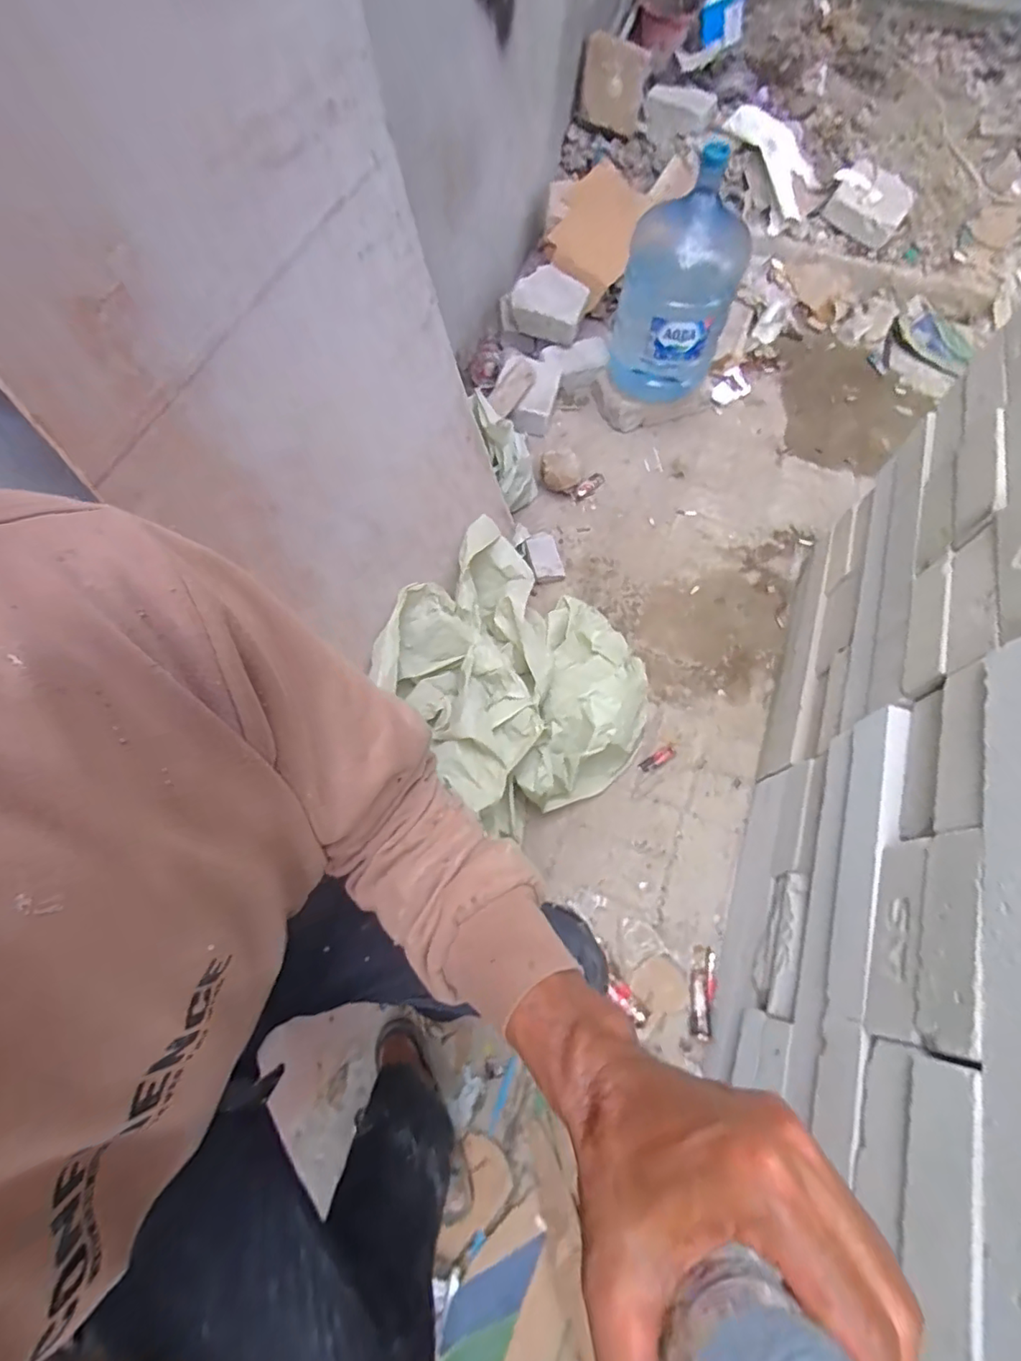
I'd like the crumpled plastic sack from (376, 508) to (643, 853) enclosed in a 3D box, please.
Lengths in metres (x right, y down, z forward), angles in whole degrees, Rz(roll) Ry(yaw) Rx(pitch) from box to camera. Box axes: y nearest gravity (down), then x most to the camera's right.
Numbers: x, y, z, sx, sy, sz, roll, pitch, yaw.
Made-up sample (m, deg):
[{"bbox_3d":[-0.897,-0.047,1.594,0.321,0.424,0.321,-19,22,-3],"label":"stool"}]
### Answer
[{"bbox_3d":[0.031,-0.014,1.084,0.479,0.256,0.476,30,67,10],"label":"crumpled plastic sack"}]

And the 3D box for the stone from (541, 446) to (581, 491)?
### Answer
[{"bbox_3d":[0.128,-0.541,1.426,0.093,0.080,0.064,1,65,-3],"label":"stone"}]

